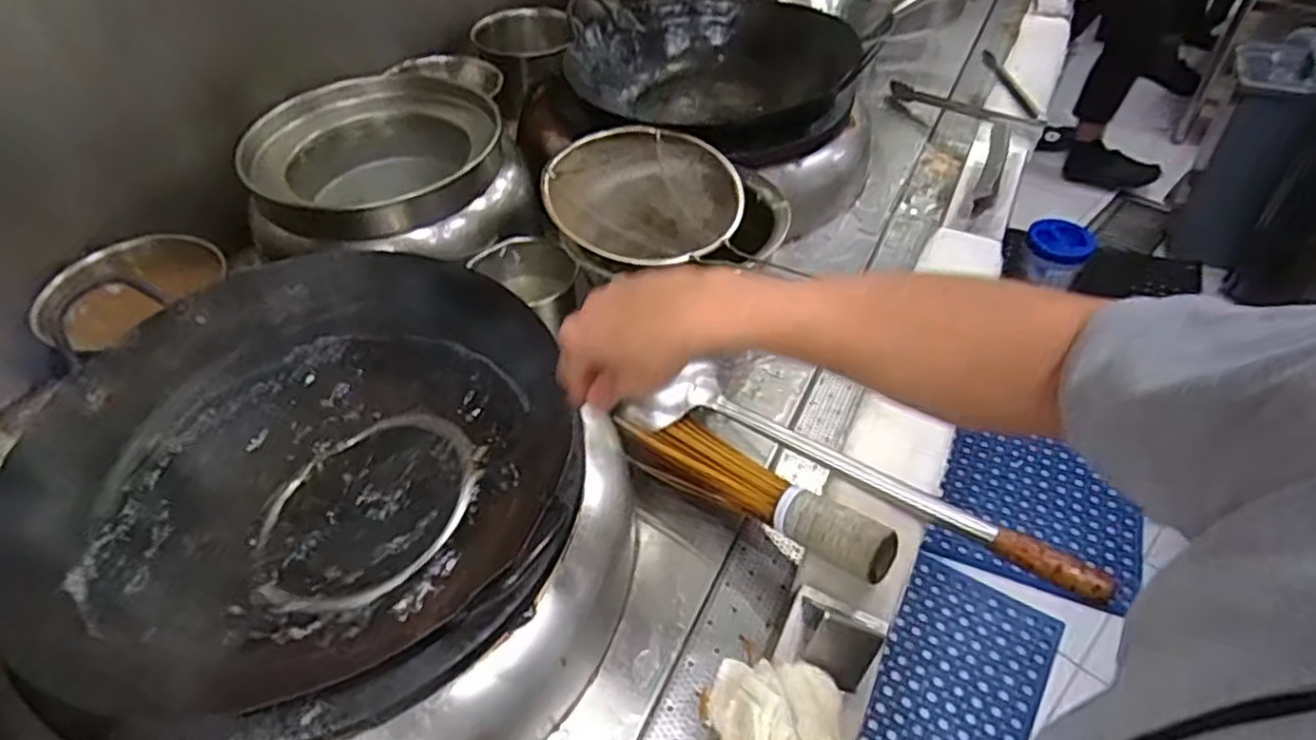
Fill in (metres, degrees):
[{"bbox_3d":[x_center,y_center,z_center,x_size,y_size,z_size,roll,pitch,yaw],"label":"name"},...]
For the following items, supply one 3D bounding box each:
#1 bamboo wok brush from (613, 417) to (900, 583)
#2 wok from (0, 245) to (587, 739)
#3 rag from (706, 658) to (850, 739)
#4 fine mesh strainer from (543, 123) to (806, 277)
[{"bbox_3d":[0.085,0.105,0.698,0.290,0.054,0.063,27,53,27],"label":"bamboo wok brush"},{"bbox_3d":[-0.293,0.077,0.628,0.416,0.093,0.427,-19,48,-14],"label":"wok"},{"bbox_3d":[0.095,0.254,0.532,0.089,0.050,0.125,-23,49,-18],"label":"rag"},{"bbox_3d":[-0.011,-0.207,0.914,0.252,0.062,0.239,5,46,9],"label":"fine mesh strainer"}]

